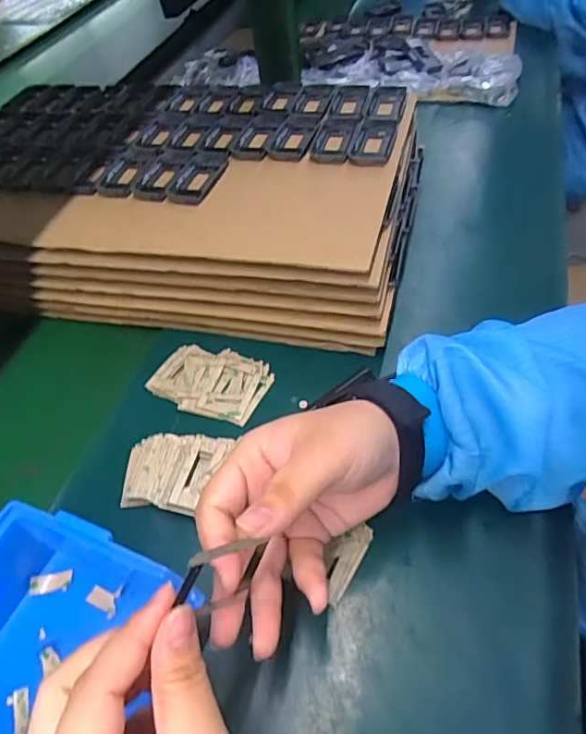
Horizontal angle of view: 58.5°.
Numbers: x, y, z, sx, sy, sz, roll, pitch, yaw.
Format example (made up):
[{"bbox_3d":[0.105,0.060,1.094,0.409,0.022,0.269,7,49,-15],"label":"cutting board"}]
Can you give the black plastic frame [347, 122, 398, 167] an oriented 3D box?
[{"bbox_3d":[0.077,-0.217,0.504,0.040,0.009,0.077,5,51,13],"label":"black plastic frame"}]

